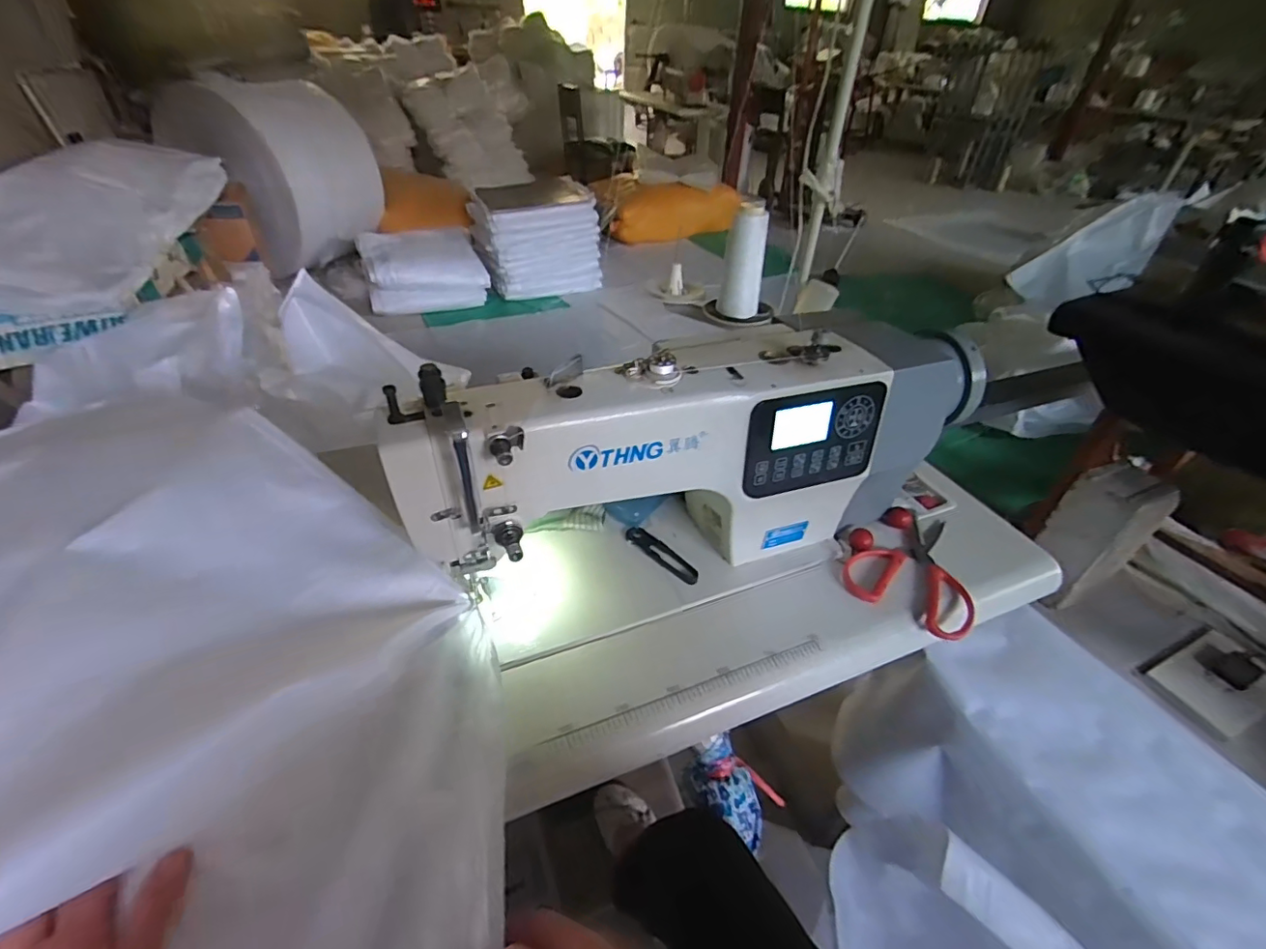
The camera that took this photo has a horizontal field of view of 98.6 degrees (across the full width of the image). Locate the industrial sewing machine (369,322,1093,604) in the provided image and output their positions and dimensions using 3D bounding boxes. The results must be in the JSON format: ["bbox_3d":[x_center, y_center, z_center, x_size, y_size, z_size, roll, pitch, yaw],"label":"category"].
[{"bbox_3d":[0.085,-0.019,0.571,0.595,0.235,0.132,-13,42,-18],"label":"industrial sewing machine"}]

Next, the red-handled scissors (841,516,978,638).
[{"bbox_3d":[0.323,0.099,0.625,0.131,0.009,0.179,22,43,21],"label":"red-handled scissors"}]

